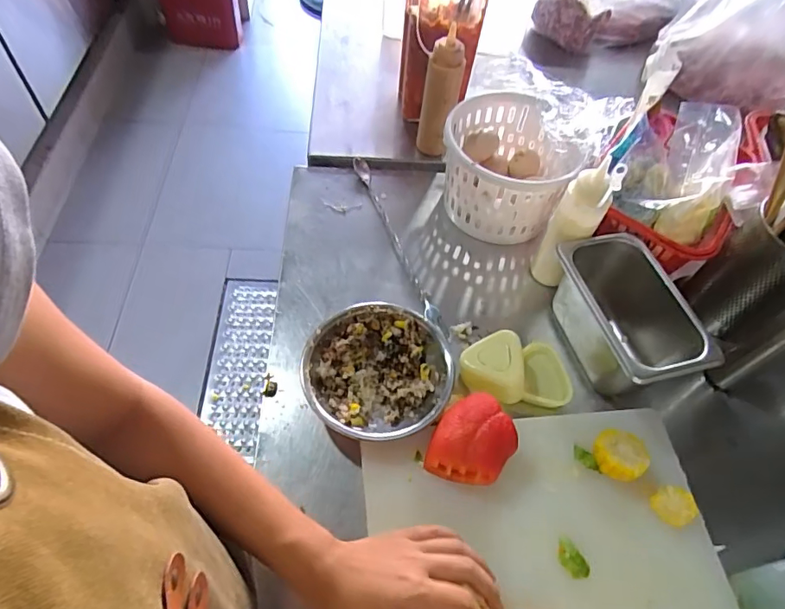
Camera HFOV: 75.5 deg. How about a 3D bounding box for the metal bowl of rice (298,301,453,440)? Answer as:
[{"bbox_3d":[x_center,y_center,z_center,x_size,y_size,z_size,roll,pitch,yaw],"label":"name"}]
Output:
[{"bbox_3d":[-0.014,0.070,0.526,0.144,0.044,0.145,0,56,0],"label":"metal bowl of rice"}]

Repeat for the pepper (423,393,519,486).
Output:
[{"bbox_3d":[0.076,0.129,0.476,0.070,0.054,0.082,27,61,16],"label":"pepper"}]

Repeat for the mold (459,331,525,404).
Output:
[{"bbox_3d":[0.104,0.066,0.530,0.064,0.038,0.069,-4,57,-3],"label":"mold"}]

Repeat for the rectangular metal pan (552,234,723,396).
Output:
[{"bbox_3d":[0.256,0.010,0.546,0.125,0.074,0.166,-12,58,-8],"label":"rectangular metal pan"}]

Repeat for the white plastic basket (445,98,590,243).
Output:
[{"bbox_3d":[0.143,-0.184,0.658,0.152,0.118,0.170,1,57,0],"label":"white plastic basket"}]

